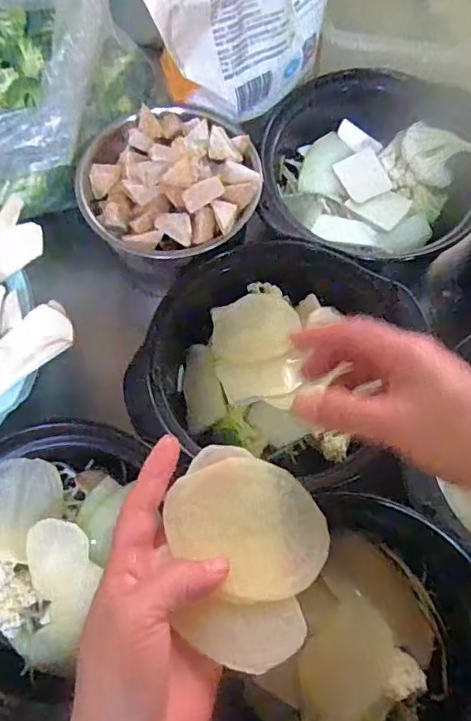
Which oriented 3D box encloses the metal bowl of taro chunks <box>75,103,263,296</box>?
[{"bbox_3d":[-0.050,-0.132,0.437,0.130,0.092,0.130,0,71,0],"label":"metal bowl of taro chunks"}]

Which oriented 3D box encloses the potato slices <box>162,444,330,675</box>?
[{"bbox_3d":[0.002,0.094,0.276,0.079,0.013,0.092,19,72,7],"label":"potato slices"}]

